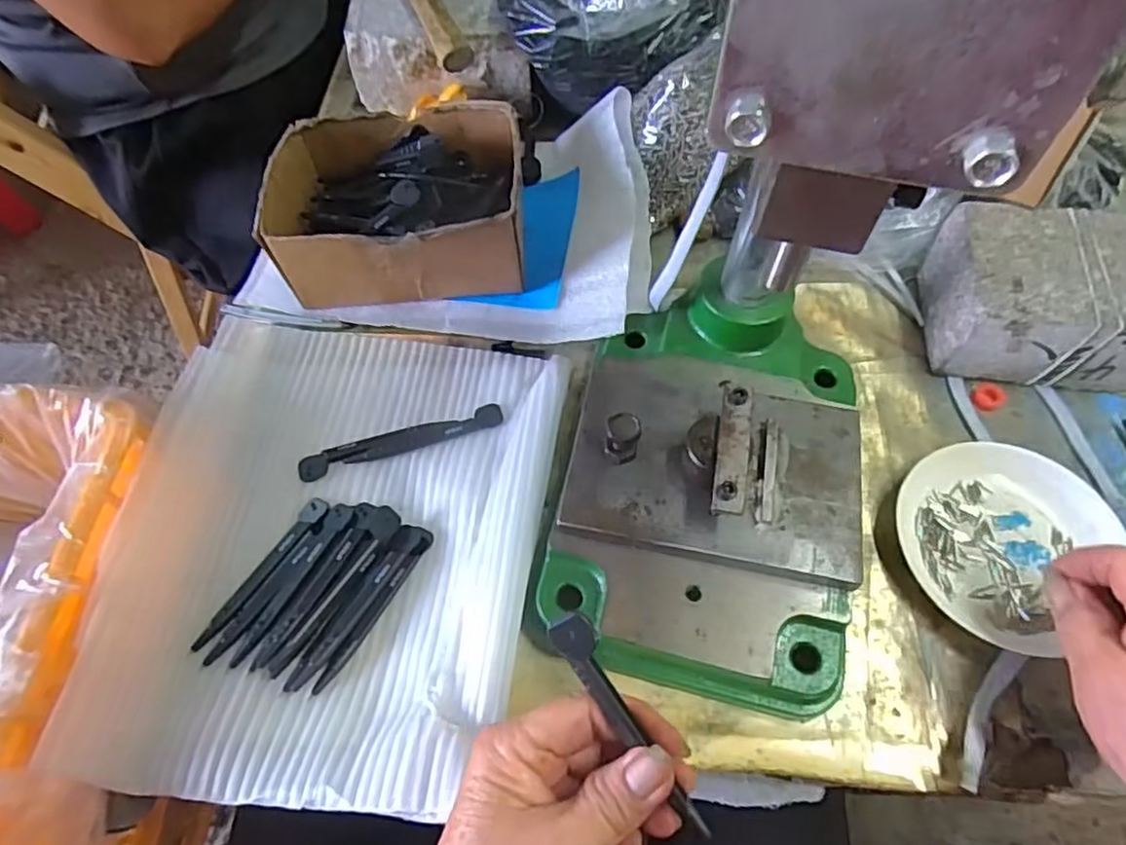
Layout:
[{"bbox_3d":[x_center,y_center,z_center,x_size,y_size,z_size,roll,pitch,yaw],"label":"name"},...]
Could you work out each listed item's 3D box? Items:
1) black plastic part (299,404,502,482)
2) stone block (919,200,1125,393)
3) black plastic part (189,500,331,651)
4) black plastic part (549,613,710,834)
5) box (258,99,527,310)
[{"bbox_3d":[-0.100,0.011,0.407,0.125,0.004,0.017,-16,62,-8],"label":"black plastic part"},{"bbox_3d":[0.322,-0.080,0.418,0.147,0.060,0.099,8,61,5],"label":"stone block"},{"bbox_3d":[-0.166,0.083,0.364,0.015,0.009,0.097,25,64,13],"label":"black plastic part"},{"bbox_3d":[0.026,0.113,0.242,0.014,0.011,0.096,-34,92,-17],"label":"black plastic part"},{"bbox_3d":[-0.107,-0.149,0.446,0.161,0.064,0.128,-2,61,-1],"label":"box"}]

